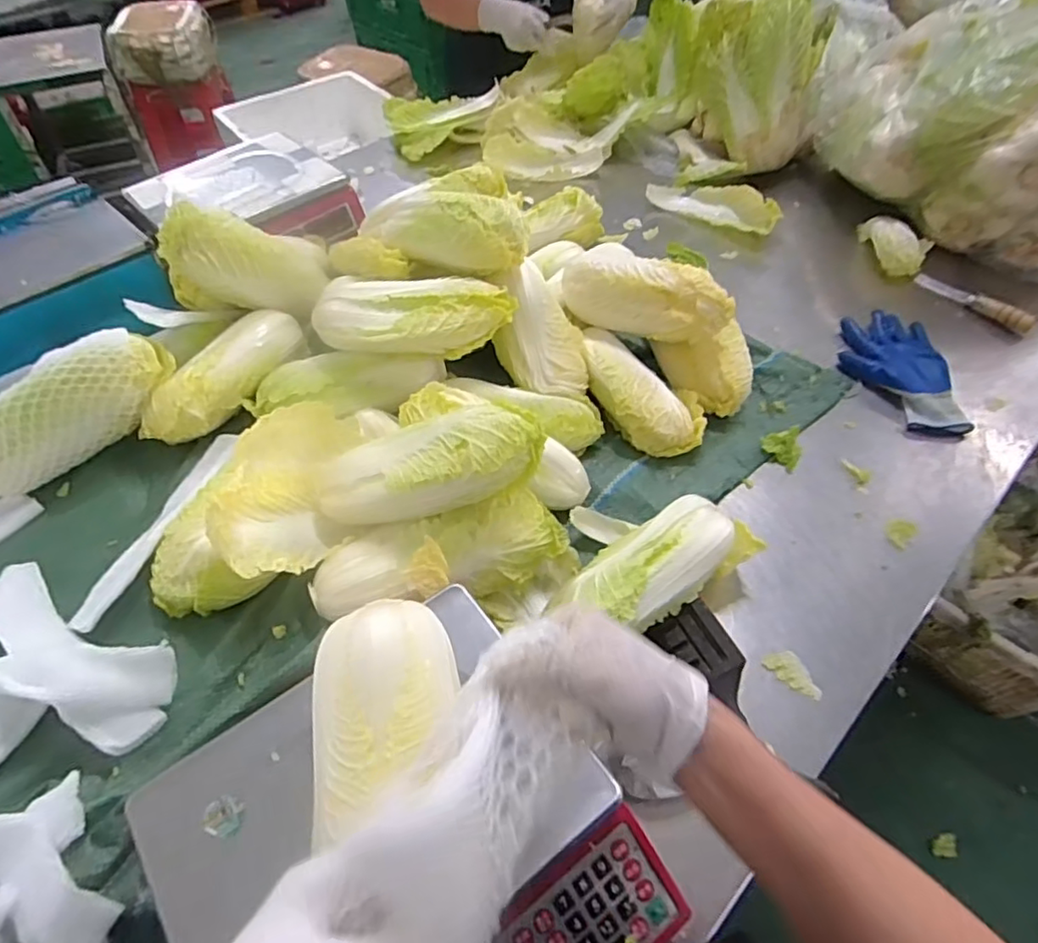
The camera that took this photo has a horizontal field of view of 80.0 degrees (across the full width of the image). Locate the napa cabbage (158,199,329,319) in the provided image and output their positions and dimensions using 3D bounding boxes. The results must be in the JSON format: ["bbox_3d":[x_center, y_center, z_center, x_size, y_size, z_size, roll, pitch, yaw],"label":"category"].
[{"bbox_3d":[-0.365,-0.277,0.855,0.146,0.121,0.253,14,11,33],"label":"napa cabbage"}]

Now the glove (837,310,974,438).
[{"bbox_3d":[0.517,-0.147,0.850,0.122,0.029,0.234,1,52,2],"label":"glove"}]

